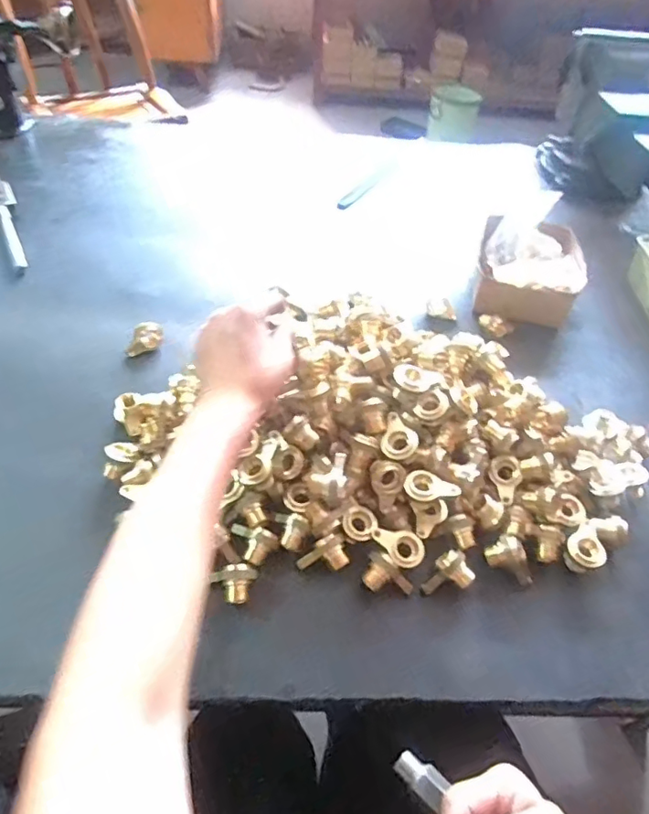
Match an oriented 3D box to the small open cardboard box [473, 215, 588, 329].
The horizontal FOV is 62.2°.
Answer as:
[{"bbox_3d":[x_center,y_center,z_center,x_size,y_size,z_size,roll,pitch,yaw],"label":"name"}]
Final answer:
[{"bbox_3d":[0.278,-0.191,0.733,0.136,0.072,0.160,14,50,6],"label":"small open cardboard box"}]

